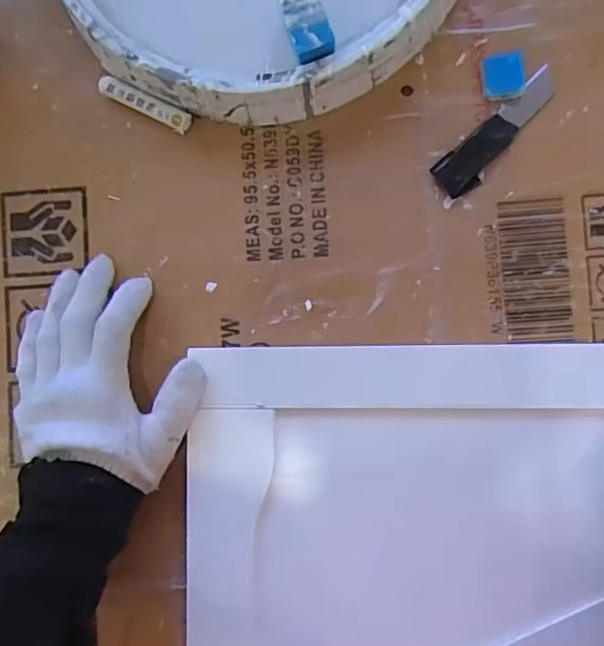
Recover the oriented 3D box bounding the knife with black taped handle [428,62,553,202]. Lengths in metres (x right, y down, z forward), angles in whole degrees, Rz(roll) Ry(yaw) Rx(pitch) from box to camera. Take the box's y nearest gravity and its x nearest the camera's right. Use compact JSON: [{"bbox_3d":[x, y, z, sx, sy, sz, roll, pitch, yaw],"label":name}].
[{"bbox_3d":[0.129,-0.123,0.368,0.098,0.004,0.026,-42,83,4],"label":"knife with black taped handle"}]

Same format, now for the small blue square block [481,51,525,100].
[{"bbox_3d":[0.131,-0.161,0.368,0.027,0.007,0.029,-1,87,7],"label":"small blue square block"}]

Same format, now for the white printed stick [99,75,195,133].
[{"bbox_3d":[-0.108,-0.150,0.386,0.066,0.011,0.013,26,91,7],"label":"white printed stick"}]

